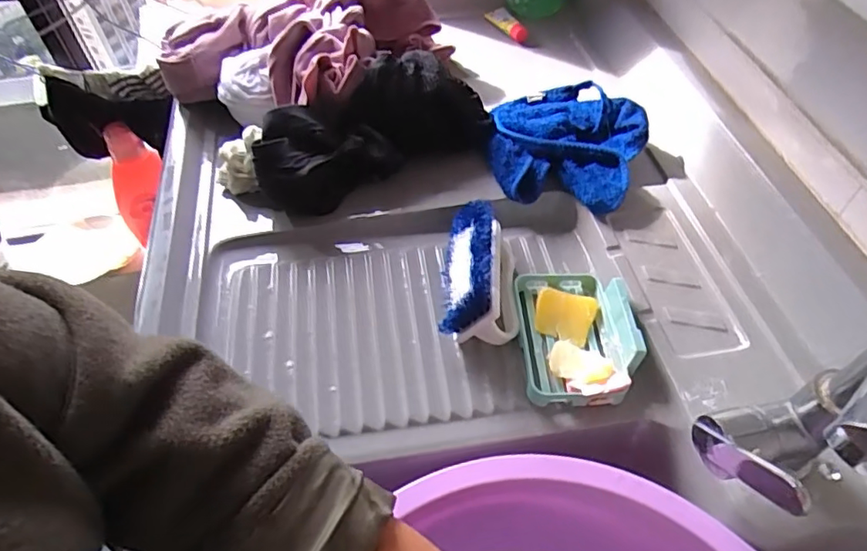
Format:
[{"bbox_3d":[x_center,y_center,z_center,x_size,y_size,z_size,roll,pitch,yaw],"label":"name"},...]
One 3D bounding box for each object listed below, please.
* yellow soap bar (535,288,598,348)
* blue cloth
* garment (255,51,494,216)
[{"bbox_3d":[0.129,0.039,0.575,0.056,0.013,0.056,16,54,15],"label":"yellow soap bar"},{"bbox_3d":[0.154,-0.154,0.684,0.179,0.055,0.176,8,52,9],"label":"blue cloth"},{"bbox_3d":[-0.079,-0.175,0.681,0.286,0.105,0.141,-26,55,-18],"label":"garment"}]

